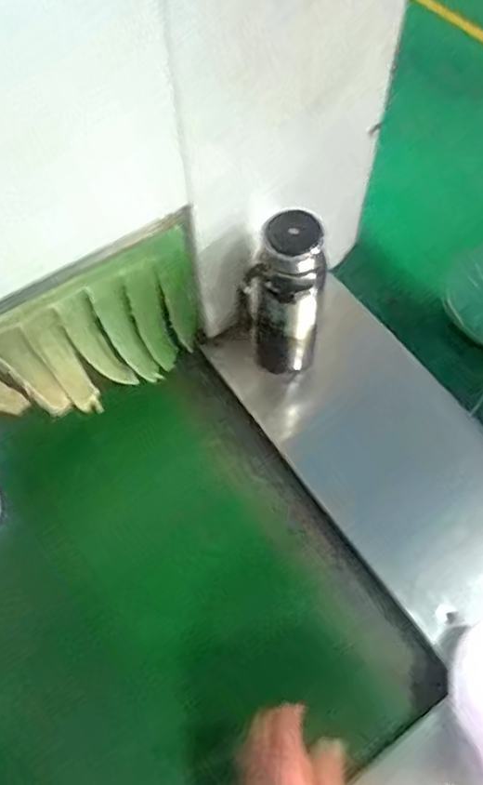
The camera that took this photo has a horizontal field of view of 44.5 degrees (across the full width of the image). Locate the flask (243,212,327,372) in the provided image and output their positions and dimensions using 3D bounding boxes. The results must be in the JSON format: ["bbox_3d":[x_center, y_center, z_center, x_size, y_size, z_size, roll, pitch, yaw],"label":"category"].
[{"bbox_3d":[0.052,-0.110,0.731,0.099,0.240,0.065,7,61,5],"label":"flask"}]

